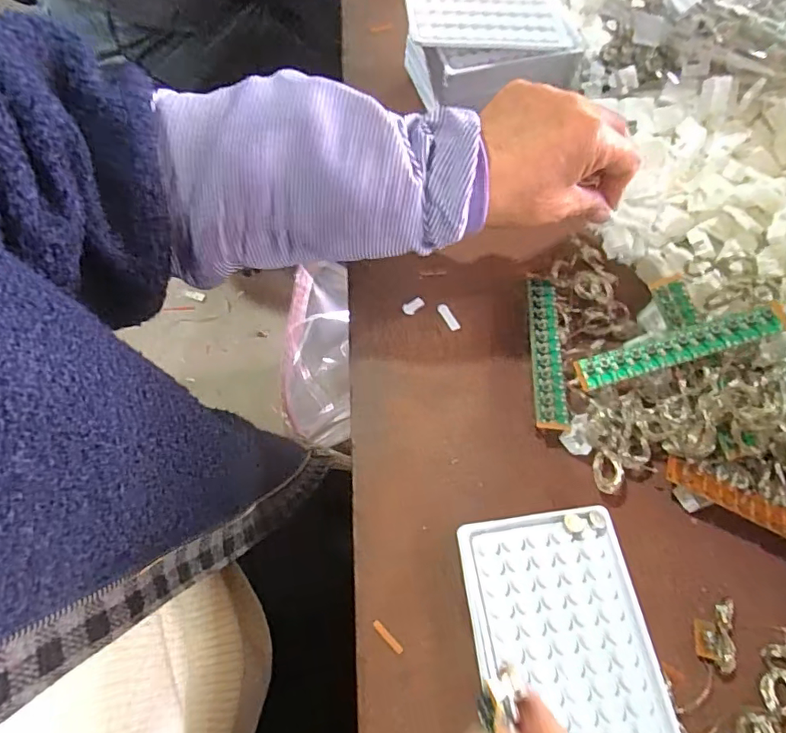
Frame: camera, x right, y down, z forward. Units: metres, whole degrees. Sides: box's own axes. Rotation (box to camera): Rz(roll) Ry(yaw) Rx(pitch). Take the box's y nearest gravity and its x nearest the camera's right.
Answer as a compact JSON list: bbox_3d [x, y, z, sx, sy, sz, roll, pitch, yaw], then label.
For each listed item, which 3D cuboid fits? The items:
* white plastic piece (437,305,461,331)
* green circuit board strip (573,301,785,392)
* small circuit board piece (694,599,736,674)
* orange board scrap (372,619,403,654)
[{"bbox_3d":[0.043,-0.038,0.395,0.007,0.006,0.024,-31,71,-16],"label":"white plastic piece"},{"bbox_3d":[0.188,-0.012,0.339,0.130,0.011,0.021,-18,64,14],"label":"green circuit board strip"},{"bbox_3d":[0.191,0.158,0.307,0.019,0.011,0.039,15,67,10],"label":"small circuit board piece"},{"bbox_3d":[-0.003,0.158,0.300,0.022,0.004,0.004,43,70,15],"label":"orange board scrap"}]

